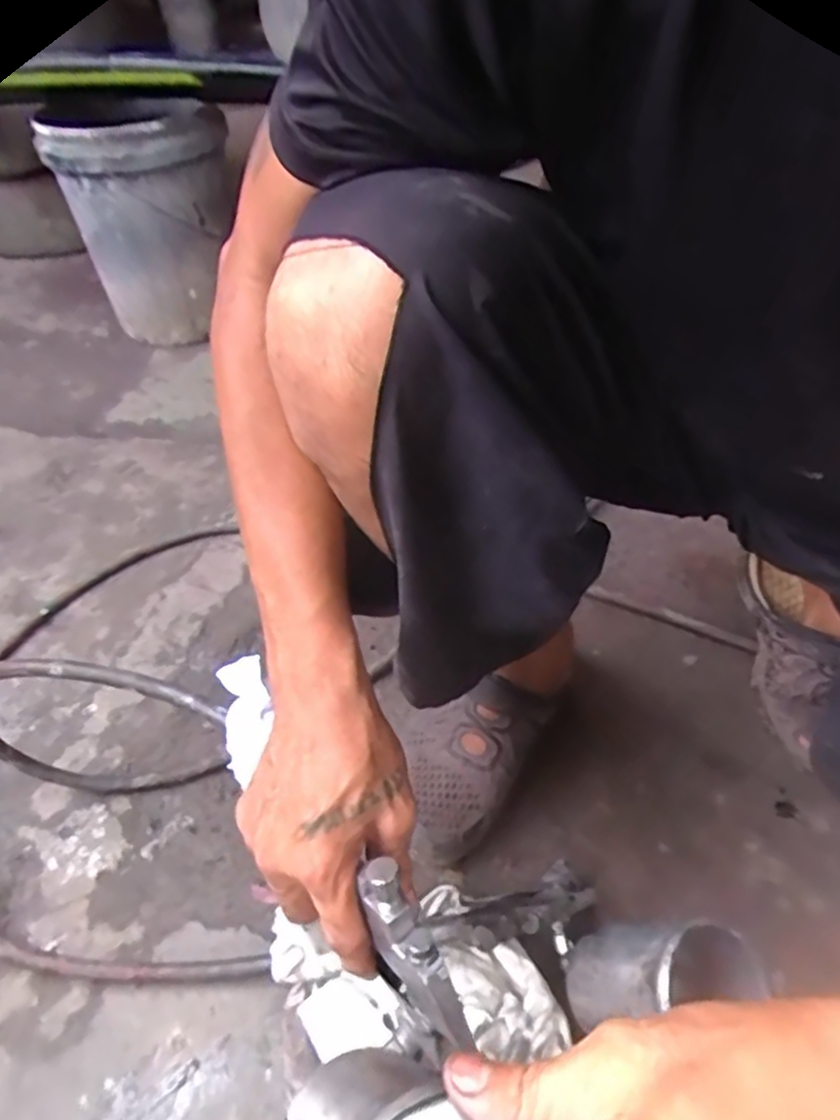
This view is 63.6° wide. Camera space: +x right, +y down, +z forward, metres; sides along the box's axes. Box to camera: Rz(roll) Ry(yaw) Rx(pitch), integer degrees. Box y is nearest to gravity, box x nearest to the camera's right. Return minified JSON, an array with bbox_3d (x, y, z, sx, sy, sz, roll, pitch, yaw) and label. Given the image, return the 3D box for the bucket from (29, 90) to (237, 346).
[{"bbox_3d":[-0.482,-0.628,1.244,0.286,0.377,0.259,-18,46,-14],"label":"bucket"}]

